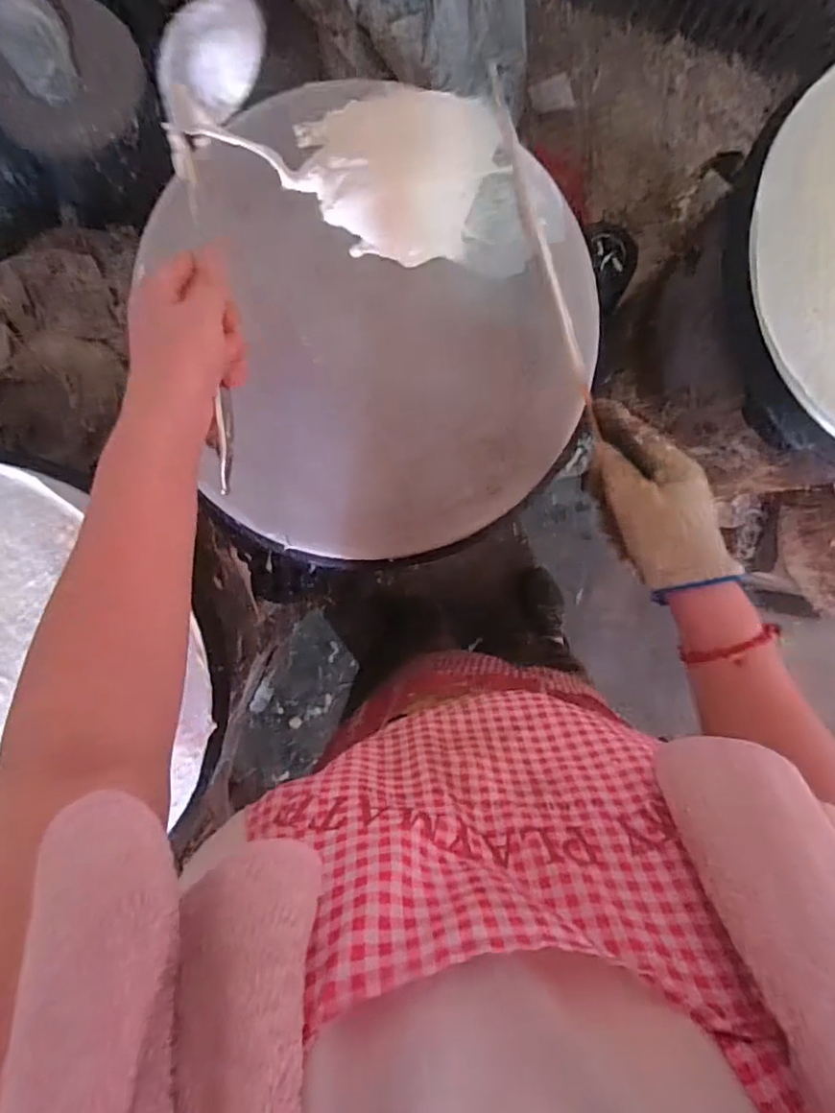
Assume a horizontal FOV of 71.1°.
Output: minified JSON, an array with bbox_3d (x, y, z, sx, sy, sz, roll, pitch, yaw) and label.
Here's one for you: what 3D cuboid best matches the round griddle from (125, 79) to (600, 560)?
[{"bbox_3d":[-0.038,-0.187,0.471,0.350,0.043,0.354,0,93,-1],"label":"round griddle"}]

